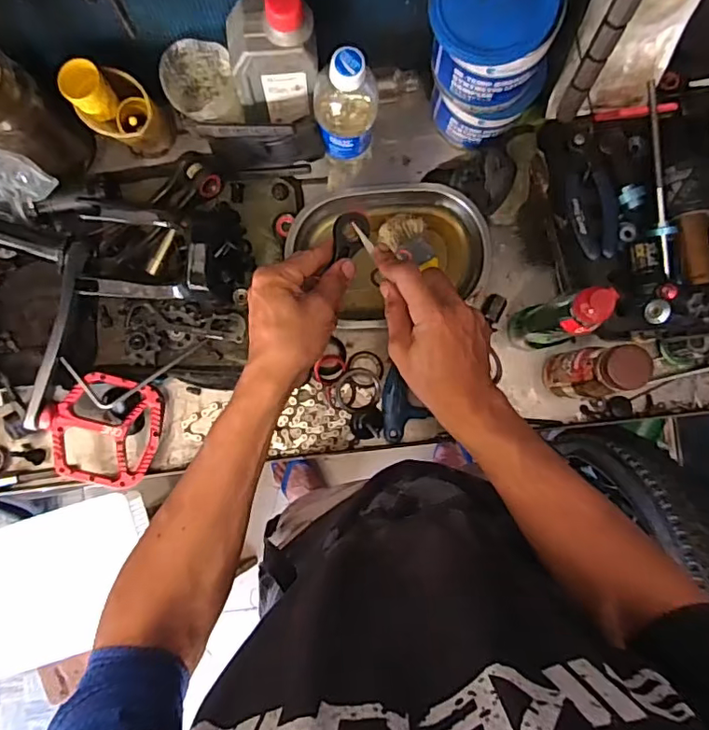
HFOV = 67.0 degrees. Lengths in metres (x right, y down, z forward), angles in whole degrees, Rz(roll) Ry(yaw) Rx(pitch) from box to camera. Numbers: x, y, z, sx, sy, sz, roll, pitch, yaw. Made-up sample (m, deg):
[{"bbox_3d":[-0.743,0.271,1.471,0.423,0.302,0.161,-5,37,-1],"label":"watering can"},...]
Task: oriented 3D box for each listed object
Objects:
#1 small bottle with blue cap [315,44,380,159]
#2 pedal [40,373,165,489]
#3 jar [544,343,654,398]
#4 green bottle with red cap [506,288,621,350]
[{"bbox_3d":[-0.011,-0.253,0.532,0.053,0.164,0.064,-4,87,-1],"label":"small bottle with blue cap"},{"bbox_3d":[-0.263,0.068,0.561,0.110,0.022,0.112,16,86,-15],"label":"pedal"},{"bbox_3d":[0.236,0.008,0.522,0.049,0.140,0.047,0,87,-1],"label":"jar"},{"bbox_3d":[0.197,-0.044,0.526,0.044,0.157,0.044,6,87,0],"label":"green bottle with red cap"}]

